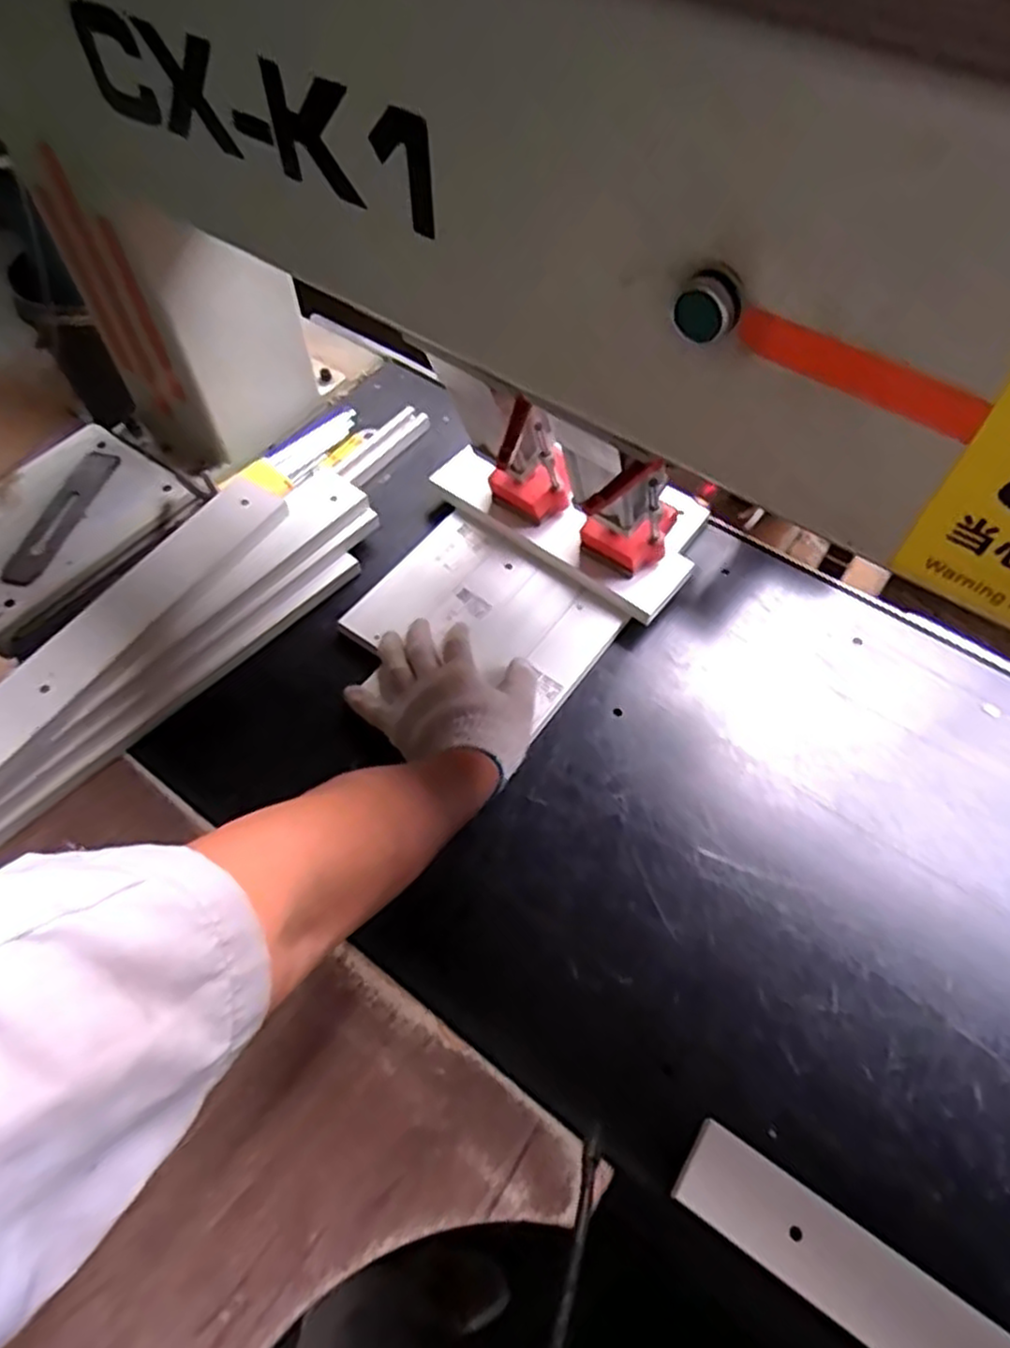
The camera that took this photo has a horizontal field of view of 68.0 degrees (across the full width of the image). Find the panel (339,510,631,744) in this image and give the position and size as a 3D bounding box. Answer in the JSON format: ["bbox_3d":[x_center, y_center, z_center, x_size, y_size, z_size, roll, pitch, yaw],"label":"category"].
[{"bbox_3d":[-0.018,-0.054,0.707,0.215,0.016,0.166,33,63,17],"label":"panel"}]

